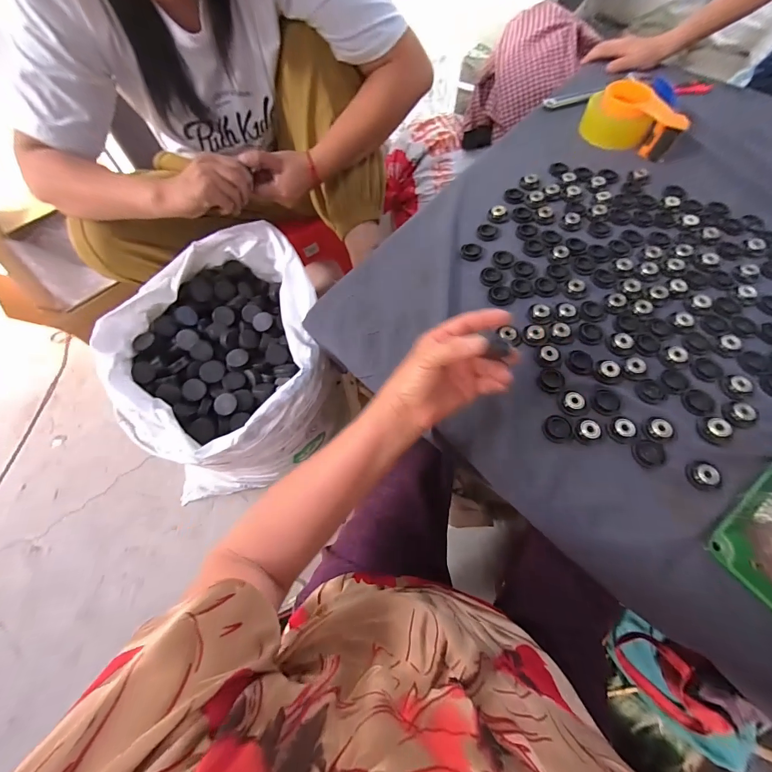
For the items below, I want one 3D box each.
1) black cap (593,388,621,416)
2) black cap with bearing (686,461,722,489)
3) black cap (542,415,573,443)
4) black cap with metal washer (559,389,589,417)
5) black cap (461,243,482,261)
[{"bbox_3d":[0.270,0.020,0.430,0.030,0.004,0.036,21,67,12],"label":"black cap"},{"bbox_3d":[0.348,0.097,0.387,0.031,0.008,0.029,-1,64,2],"label":"black cap with bearing"},{"bbox_3d":[0.203,0.051,0.417,0.034,0.007,0.032,-1,64,2],"label":"black cap"},{"bbox_3d":[0.230,0.019,0.428,0.032,0.006,0.038,33,70,16],"label":"black cap with metal washer"},{"bbox_3d":[0.131,-0.205,0.538,0.031,0.004,0.033,-1,64,2],"label":"black cap"}]

